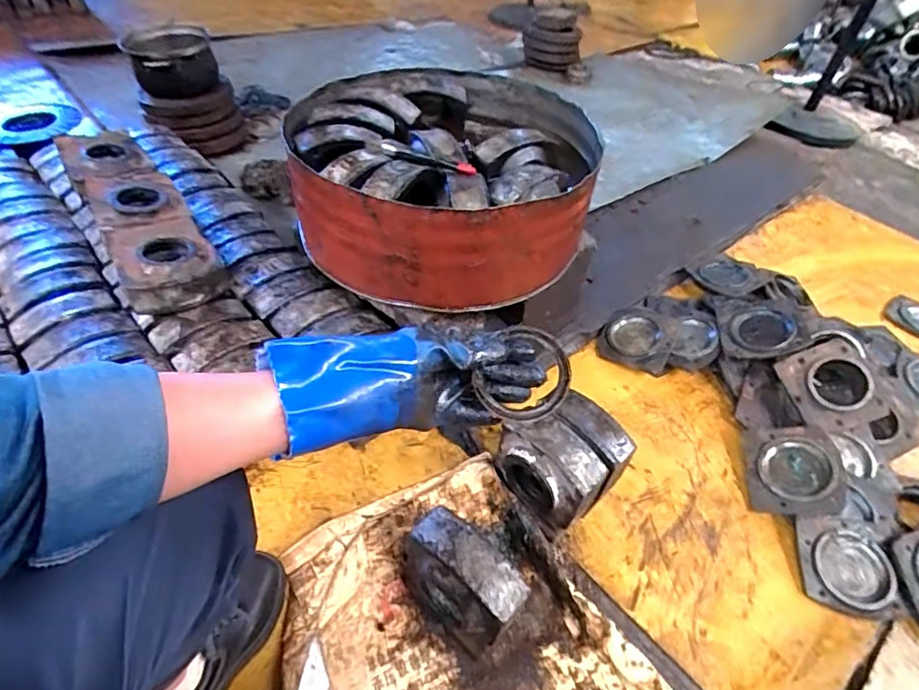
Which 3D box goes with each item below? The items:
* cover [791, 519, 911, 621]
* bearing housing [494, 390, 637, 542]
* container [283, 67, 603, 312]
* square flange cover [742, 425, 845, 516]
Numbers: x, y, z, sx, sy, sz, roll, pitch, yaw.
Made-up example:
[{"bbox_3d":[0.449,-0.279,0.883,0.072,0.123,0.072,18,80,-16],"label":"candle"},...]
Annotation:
[{"bbox_3d":[0.586,0.336,0.805,0.126,0.020,0.138,1,57,8],"label":"cover"},{"bbox_3d":[0.149,0.179,0.793,0.151,0.165,0.148,-28,55,-29],"label":"bearing housing"},{"bbox_3d":[-0.025,-0.314,0.976,0.514,0.175,0.559,-9,47,-14],"label":"container"},{"bbox_3d":[0.561,0.208,0.891,0.139,0.021,0.151,-4,57,22],"label":"square flange cover"}]

